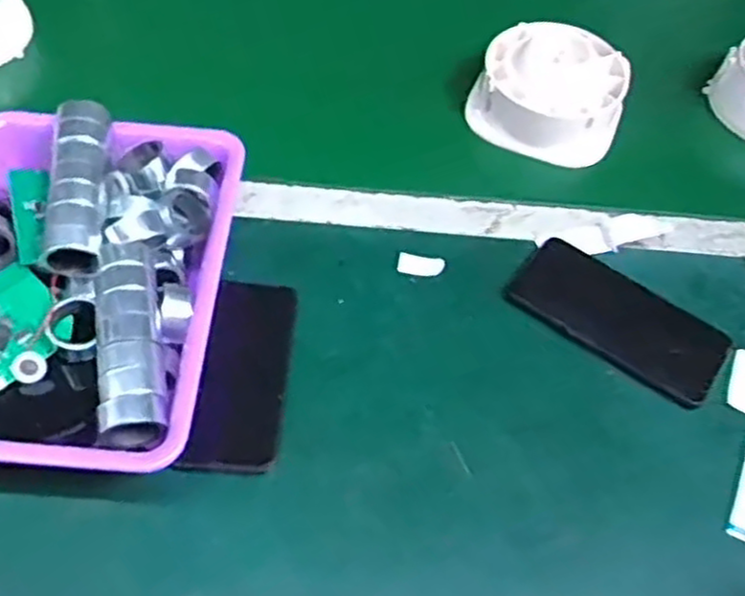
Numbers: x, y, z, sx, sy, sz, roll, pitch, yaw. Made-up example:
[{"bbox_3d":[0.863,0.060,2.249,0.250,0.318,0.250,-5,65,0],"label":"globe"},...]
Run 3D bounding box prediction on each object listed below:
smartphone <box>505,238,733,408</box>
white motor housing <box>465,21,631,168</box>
[{"bbox_3d":[0.195,0.015,0.606,0.166,0.015,0.077,34,60,17],"label":"smartphone"},{"bbox_3d":[0.172,-0.200,0.742,0.136,0.091,0.136,21,57,9],"label":"white motor housing"}]

